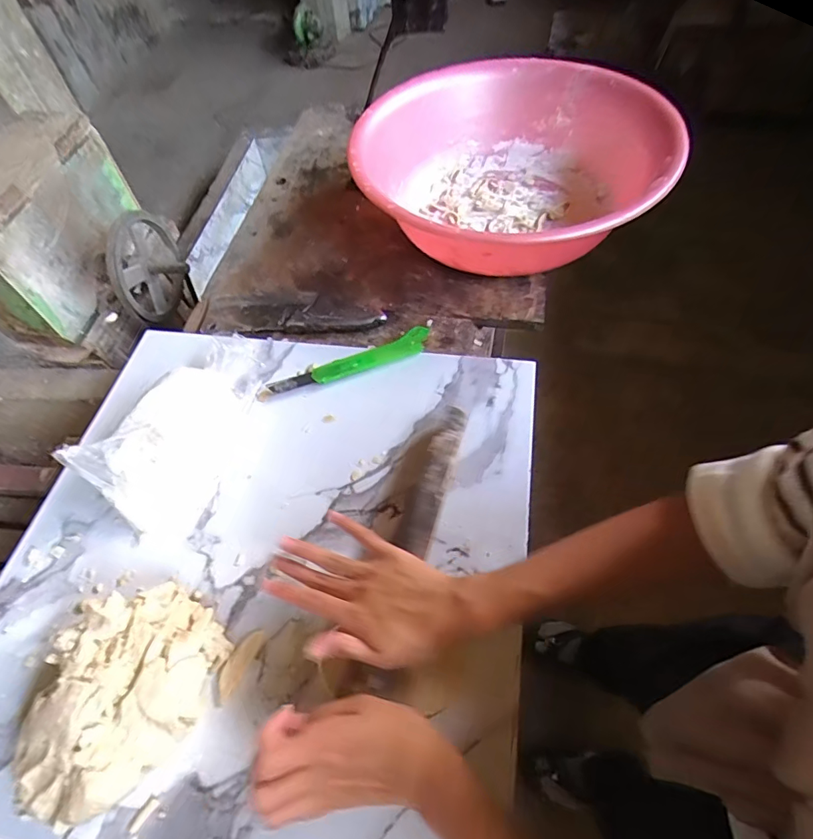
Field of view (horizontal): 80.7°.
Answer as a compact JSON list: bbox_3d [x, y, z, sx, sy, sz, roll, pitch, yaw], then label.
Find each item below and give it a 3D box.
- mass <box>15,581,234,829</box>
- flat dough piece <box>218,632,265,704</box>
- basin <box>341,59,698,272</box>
[{"bbox_3d":[-0.224,0.214,0.372,0.119,0.062,0.161,31,63,23],"label":"mass"},{"bbox_3d":[-0.142,0.207,0.405,0.018,0.005,0.059,23,60,19],"label":"flat dough piece"},{"bbox_3d":[0.148,-0.350,0.662,0.387,0.134,0.444,24,60,19],"label":"basin"}]

